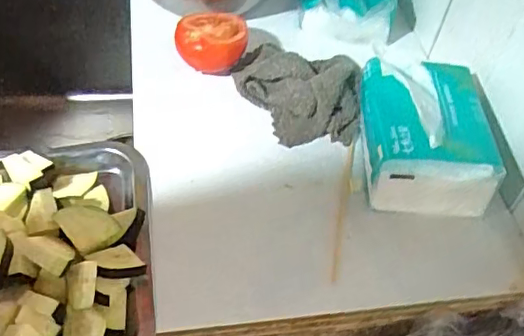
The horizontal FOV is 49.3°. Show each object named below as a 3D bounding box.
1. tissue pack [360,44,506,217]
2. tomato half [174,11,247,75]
[{"bbox_3d":[0.131,-0.032,0.462,0.096,0.078,0.121,4,50,-3],"label":"tissue pack"},{"bbox_3d":[-0.045,-0.120,0.544,0.067,0.044,0.059,27,52,16],"label":"tomato half"}]

